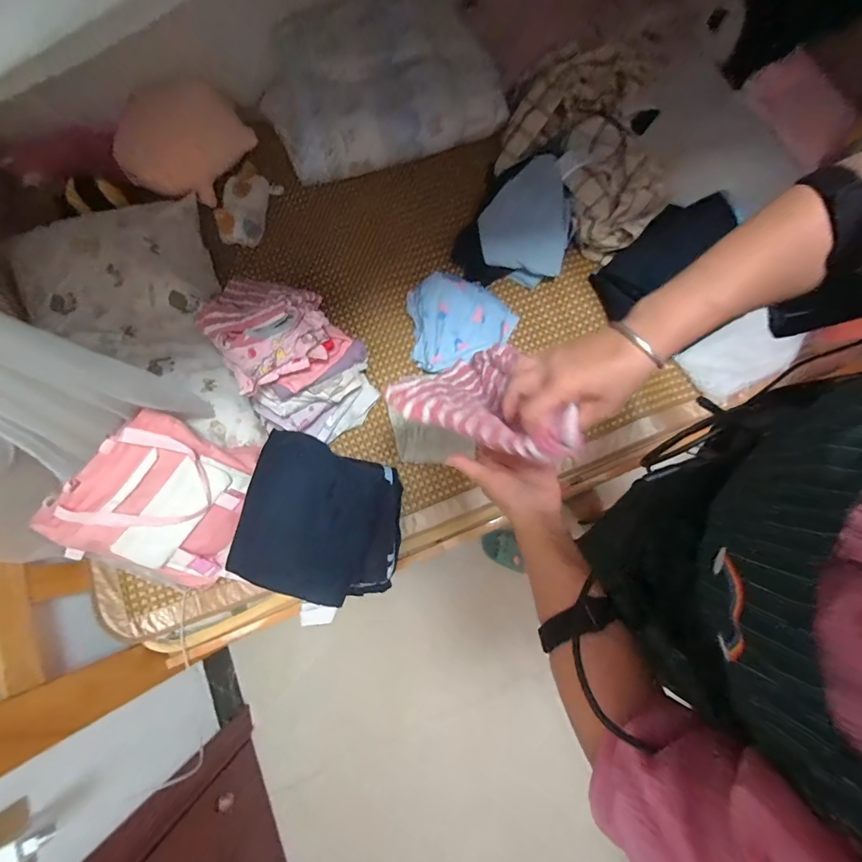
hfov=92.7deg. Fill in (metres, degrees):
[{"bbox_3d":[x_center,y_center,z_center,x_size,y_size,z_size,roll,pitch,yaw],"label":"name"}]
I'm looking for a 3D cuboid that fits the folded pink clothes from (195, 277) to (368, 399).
[{"bbox_3d":[-0.292,-0.188,0.764,0.216,0.135,0.246,-38,80,-6],"label":"folded pink clothes"}]

